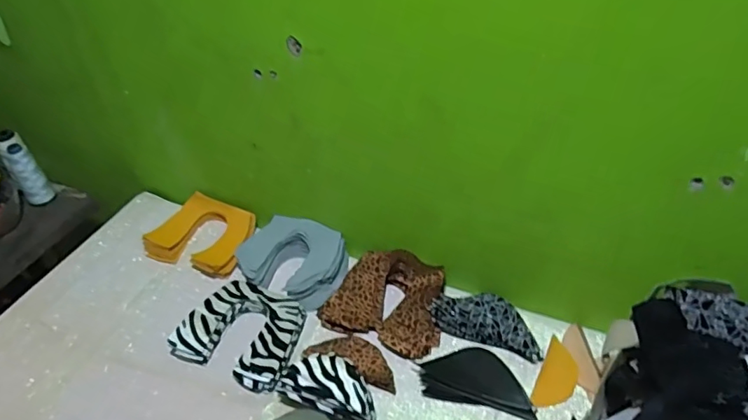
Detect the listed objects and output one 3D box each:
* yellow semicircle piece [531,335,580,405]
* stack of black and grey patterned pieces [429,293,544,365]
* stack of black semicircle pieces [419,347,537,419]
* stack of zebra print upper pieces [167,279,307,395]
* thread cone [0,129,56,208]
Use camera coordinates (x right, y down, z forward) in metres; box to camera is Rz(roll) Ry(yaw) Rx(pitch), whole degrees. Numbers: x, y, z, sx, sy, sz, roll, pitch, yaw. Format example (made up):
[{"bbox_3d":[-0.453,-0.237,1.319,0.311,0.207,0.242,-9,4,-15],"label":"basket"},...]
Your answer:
[{"bbox_3d":[0.232,0.207,0.680,0.044,0.005,0.099,15,52,26],"label":"yellow semicircle piece"},{"bbox_3d":[0.156,0.146,0.730,0.145,0.024,0.073,15,45,19],"label":"stack of black and grey patterned pieces"},{"bbox_3d":[0.132,0.205,0.678,0.143,0.032,0.083,9,44,13],"label":"stack of black semicircle pieces"},{"bbox_3d":[-0.172,0.165,0.735,0.158,0.035,0.136,16,46,20],"label":"stack of zebra print upper pieces"},{"bbox_3d":[-0.612,-0.064,0.957,0.047,0.143,0.047,-31,49,-27],"label":"thread cone"}]

